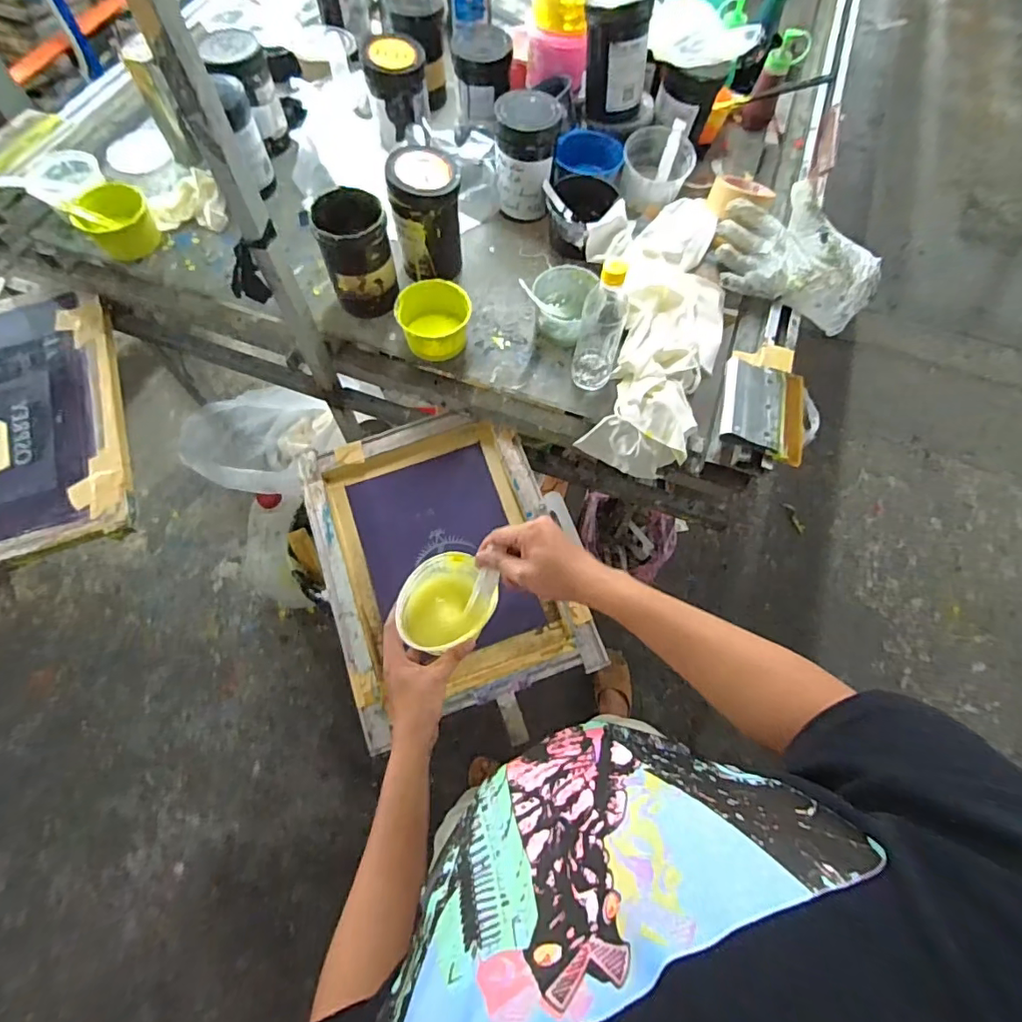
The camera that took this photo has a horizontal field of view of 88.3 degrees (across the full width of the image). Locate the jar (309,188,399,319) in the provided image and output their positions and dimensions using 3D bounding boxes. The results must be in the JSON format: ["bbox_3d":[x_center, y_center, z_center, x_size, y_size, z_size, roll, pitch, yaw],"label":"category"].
[{"bbox_3d":[-0.237,-0.400,0.829,0.104,0.154,0.111,0,68,-1],"label":"jar"}]

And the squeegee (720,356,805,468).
[{"bbox_3d":[0.377,-0.158,0.785,0.122,0.042,0.171,13,68,5],"label":"squeegee"}]

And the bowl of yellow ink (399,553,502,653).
[{"bbox_3d":[-0.079,0.111,0.640,0.110,0.057,0.105,0,61,0],"label":"bowl of yellow ink"}]

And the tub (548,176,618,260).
[{"bbox_3d":[0.117,-0.524,0.933,0.113,0.073,0.126,33,71,12],"label":"tub"}]

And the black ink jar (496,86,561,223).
[{"bbox_3d":[0.027,-0.611,0.923,0.104,0.169,0.114,0,68,-1],"label":"black ink jar"}]

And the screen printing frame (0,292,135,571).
[{"bbox_3d":[-0.907,-0.147,0.924,0.417,0.034,0.549,-20,70,-3],"label":"screen printing frame"}]

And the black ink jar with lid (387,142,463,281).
[{"bbox_3d":[-0.133,-0.475,0.858,0.113,0.172,0.097,-14,69,-6],"label":"black ink jar with lid"}]

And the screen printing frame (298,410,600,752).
[{"bbox_3d":[-0.104,0.071,0.862,0.397,0.062,0.491,-19,69,-4],"label":"screen printing frame"}]

